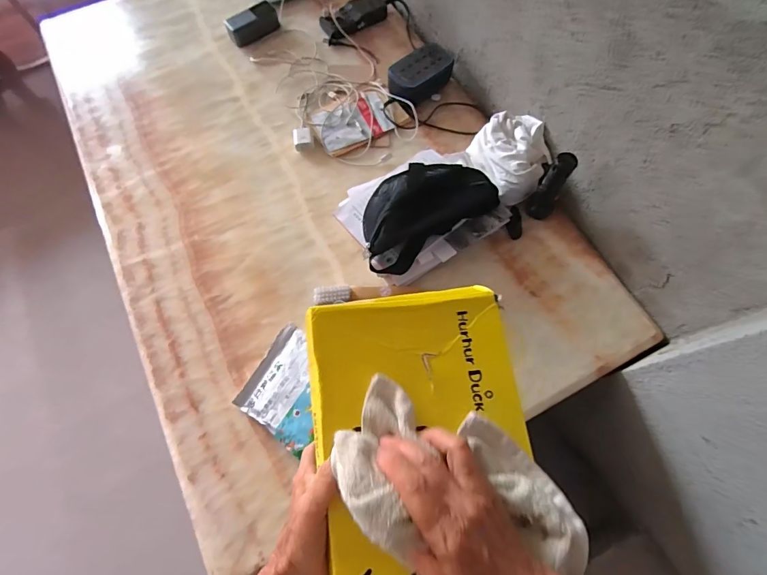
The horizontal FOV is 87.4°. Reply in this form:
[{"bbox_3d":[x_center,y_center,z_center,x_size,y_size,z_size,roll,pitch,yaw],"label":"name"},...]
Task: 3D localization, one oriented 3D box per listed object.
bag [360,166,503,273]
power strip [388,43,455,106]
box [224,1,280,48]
[{"bbox_3d":[0.064,-0.161,0.776,0.280,0.064,0.183,-35,74,-12],"label":"bag"},{"bbox_3d":[0.085,-0.497,0.933,0.149,0.056,0.091,-42,74,-14],"label":"power strip"},{"bbox_3d":[-0.336,-0.679,1.035,0.133,0.046,0.072,-26,71,-9],"label":"box"}]

